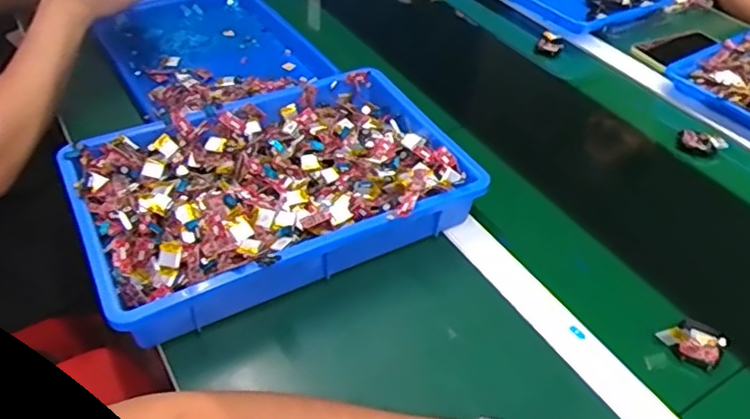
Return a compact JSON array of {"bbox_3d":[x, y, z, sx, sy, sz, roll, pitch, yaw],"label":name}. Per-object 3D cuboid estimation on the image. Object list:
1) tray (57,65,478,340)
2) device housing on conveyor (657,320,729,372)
[{"bbox_3d":[-0.101,-0.029,0.636,0.382,0.061,0.248,-20,48,-22],"label":"tray"},{"bbox_3d":[0.289,0.117,0.553,0.053,0.020,0.041,28,49,24],"label":"device housing on conveyor"}]

